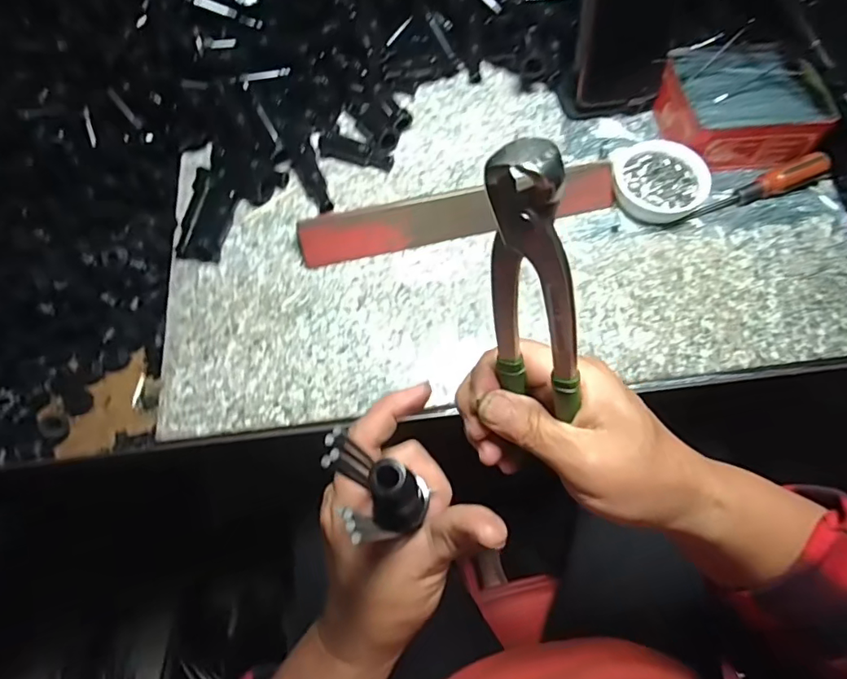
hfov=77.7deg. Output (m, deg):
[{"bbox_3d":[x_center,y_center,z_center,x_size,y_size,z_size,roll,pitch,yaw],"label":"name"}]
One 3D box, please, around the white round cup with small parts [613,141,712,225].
[{"bbox_3d":[0.193,-0.130,0.432,0.074,0.022,0.070,0,64,0],"label":"white round cup with small parts"}]

